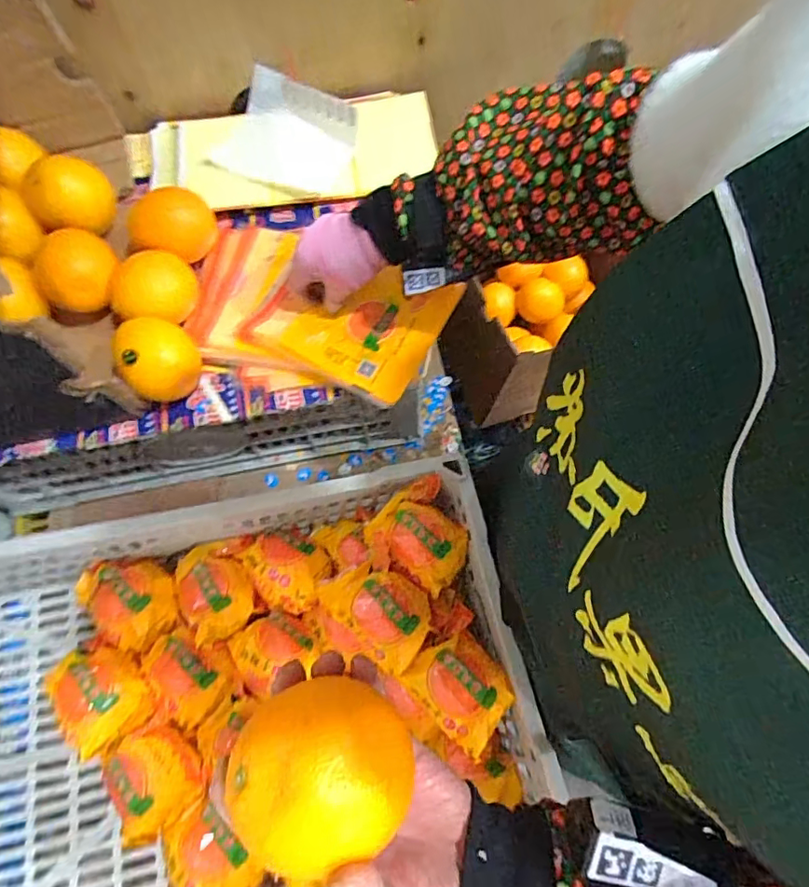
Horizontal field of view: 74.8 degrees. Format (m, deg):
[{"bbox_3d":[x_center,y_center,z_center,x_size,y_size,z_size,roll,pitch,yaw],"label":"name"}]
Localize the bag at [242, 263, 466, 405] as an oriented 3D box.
[{"bbox_3d":[-0.061,-0.135,0.575,0.187,0.034,0.141,26,73,11],"label":"bag"}]

